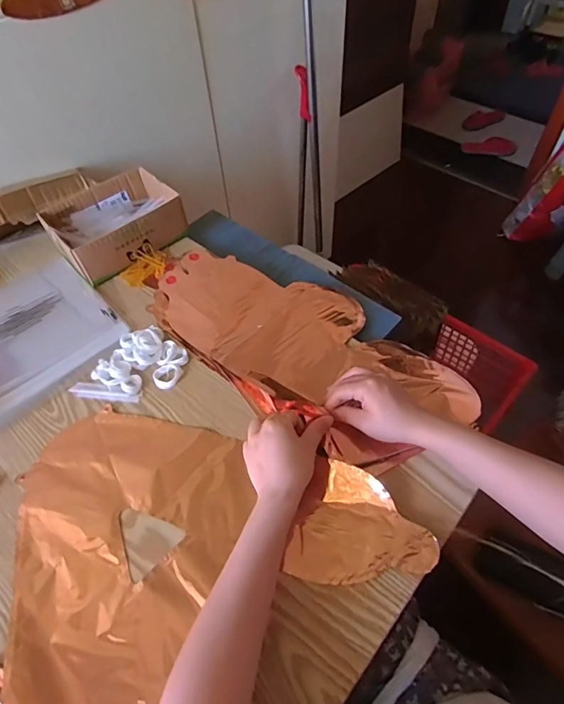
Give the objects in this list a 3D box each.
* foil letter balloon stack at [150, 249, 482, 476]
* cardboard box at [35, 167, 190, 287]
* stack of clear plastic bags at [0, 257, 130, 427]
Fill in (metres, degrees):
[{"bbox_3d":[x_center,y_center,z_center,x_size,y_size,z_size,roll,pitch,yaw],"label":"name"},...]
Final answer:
[{"bbox_3d":[0.017,-0.011,0.574,0.454,0.030,0.207,28,61,19],"label":"foil letter balloon stack"},{"bbox_3d":[-0.260,-0.203,0.681,0.181,0.059,0.143,-36,61,-20],"label":"cardboard box"},{"bbox_3d":[-0.356,-0.031,0.616,0.206,0.010,0.230,-38,62,-21],"label":"stack of clear plastic bags"}]

